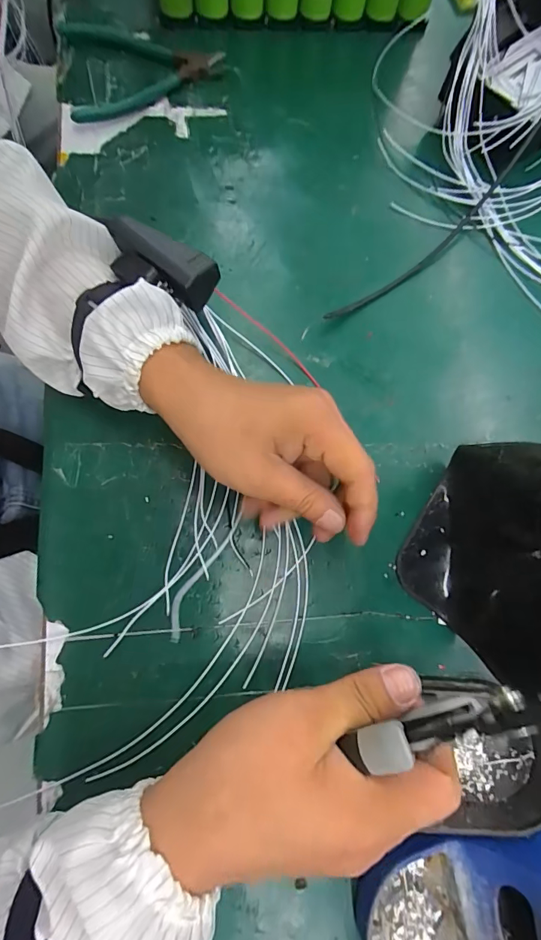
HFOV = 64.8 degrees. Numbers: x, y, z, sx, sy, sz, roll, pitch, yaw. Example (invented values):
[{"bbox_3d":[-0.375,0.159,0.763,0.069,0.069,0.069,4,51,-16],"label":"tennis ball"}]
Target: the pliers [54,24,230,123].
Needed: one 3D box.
[{"bbox_3d":[-0.117,-0.366,0.390,0.142,0.022,0.105,-4,74,-3],"label":"pliers"}]

